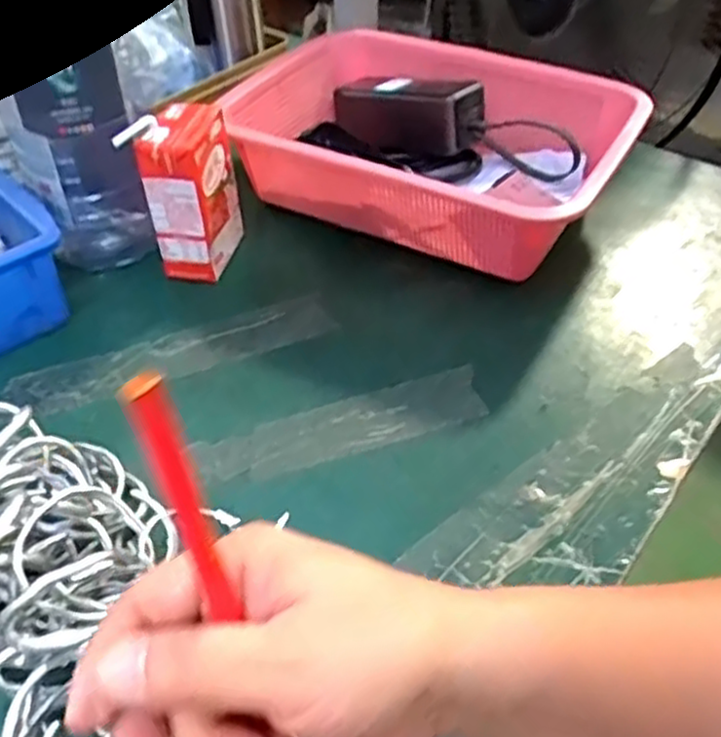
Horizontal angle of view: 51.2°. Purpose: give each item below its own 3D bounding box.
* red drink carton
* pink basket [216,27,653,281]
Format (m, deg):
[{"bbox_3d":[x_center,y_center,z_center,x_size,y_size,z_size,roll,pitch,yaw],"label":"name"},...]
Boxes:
[{"bbox_3d":[-0.119,-0.127,0.536,0.046,0.108,0.075,13,47,11],"label":"red drink carton"},{"bbox_3d":[0.050,-0.178,0.600,0.305,0.085,0.208,25,50,22],"label":"pink basket"}]

